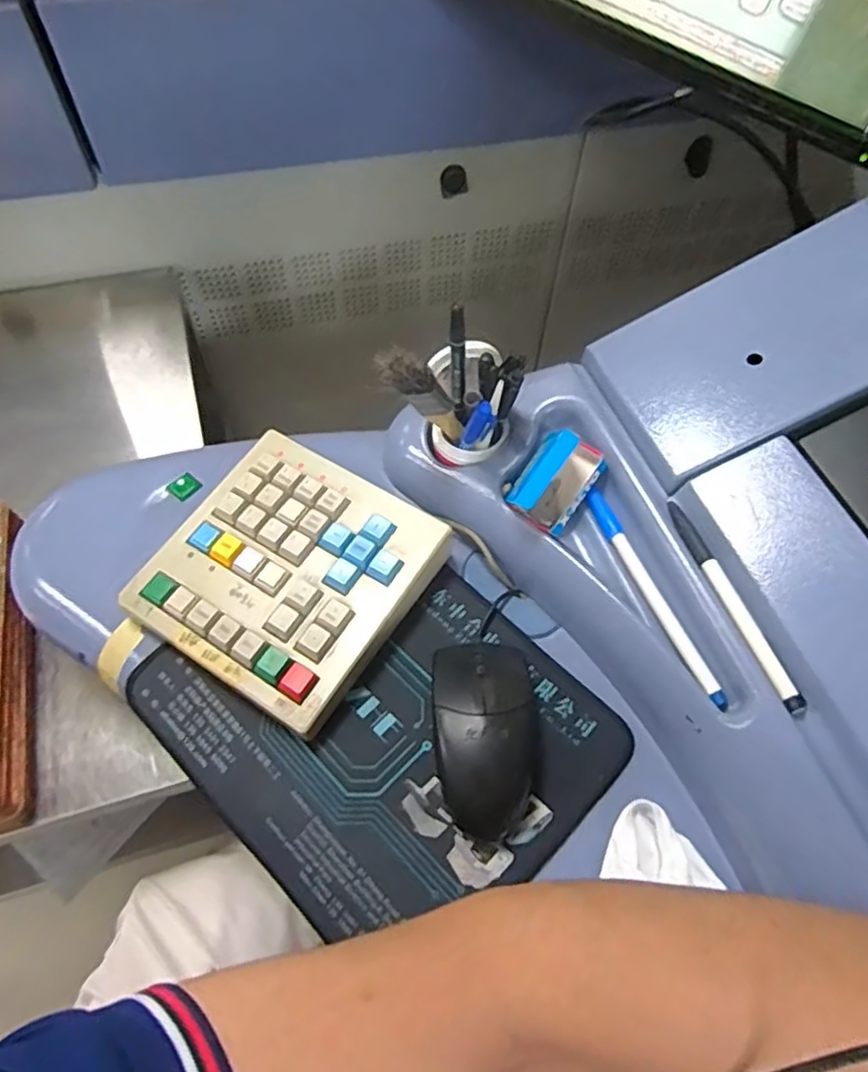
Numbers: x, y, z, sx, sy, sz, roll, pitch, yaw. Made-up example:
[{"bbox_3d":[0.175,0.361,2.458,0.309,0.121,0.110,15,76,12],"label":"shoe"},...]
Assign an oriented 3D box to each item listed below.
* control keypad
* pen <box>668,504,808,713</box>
[{"bbox_3d":[-0.095,0.019,0.432,0.158,0.029,0.156,30,62,15],"label":"control keypad"},{"bbox_3d":[0.165,0.036,0.371,0.012,0.006,0.132,-16,61,-12],"label":"pen"}]

